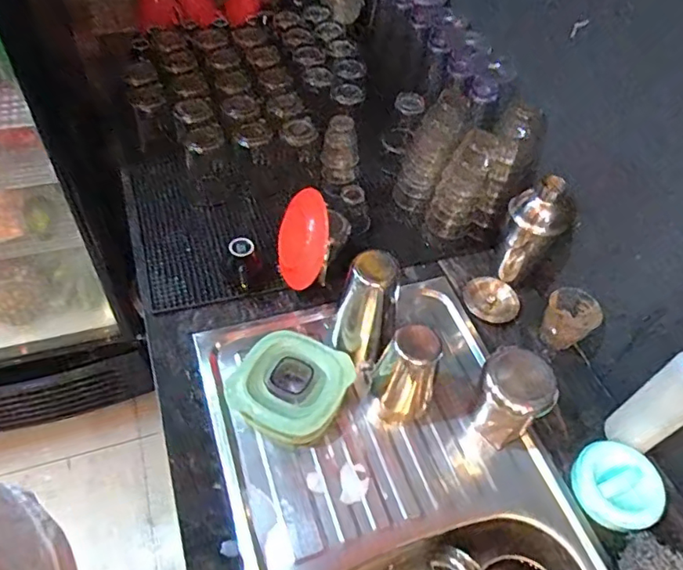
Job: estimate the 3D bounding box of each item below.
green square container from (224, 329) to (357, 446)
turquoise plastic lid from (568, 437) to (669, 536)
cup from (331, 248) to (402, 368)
[{"bbox_3d":[-0.064,0.132,0.707,0.133,0.055,0.137,24,53,14],"label":"green square container"},{"bbox_3d":[0.341,0.249,0.672,0.101,0.037,0.101,3,51,-3],"label":"turquoise plastic lid"},{"bbox_3d":[0.027,0.032,0.706,0.063,0.189,0.074,-7,52,-11],"label":"cup"}]

